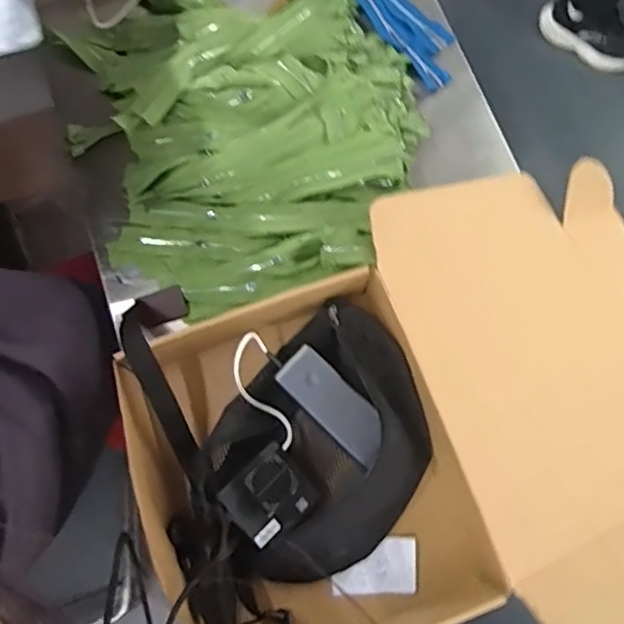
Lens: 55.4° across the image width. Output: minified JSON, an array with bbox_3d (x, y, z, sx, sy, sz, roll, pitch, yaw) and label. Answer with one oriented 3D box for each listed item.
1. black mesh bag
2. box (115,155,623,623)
[{"bbox_3d":[0.010,0.130,0.576,0.251,0.071,0.207,-42,80,-11],"label":"black mesh bag"},{"bbox_3d":[0.138,0.110,0.604,0.600,0.116,0.419,-19,76,-6],"label":"box"}]

